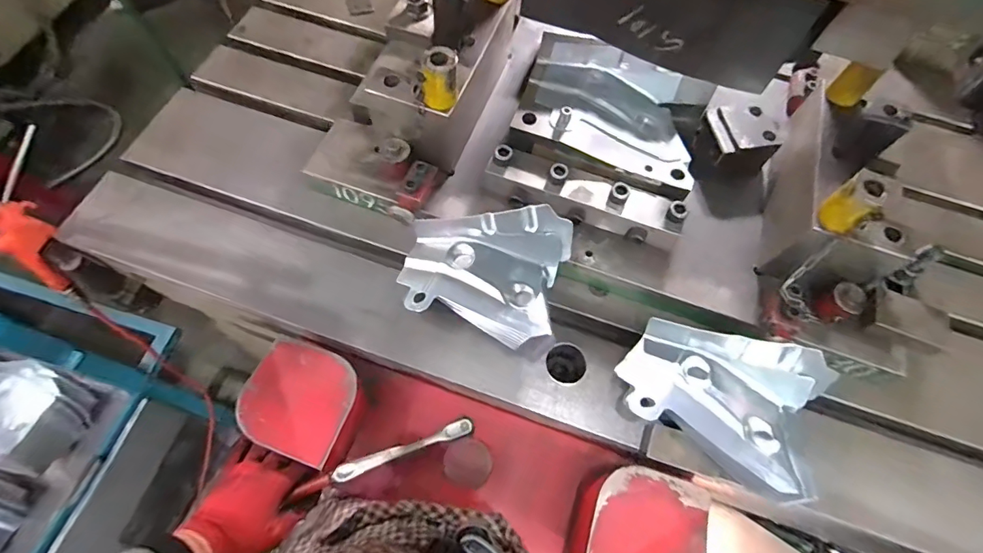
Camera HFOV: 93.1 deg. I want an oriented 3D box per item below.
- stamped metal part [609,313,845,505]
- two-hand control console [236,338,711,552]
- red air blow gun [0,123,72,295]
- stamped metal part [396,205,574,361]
[{"bbox_3d":[0.257,0.134,0.522,0.208,0.066,0.150,25,66,8],"label":"stamped metal part"},{"bbox_3d":[-0.022,0.207,0.538,0.496,0.096,0.131,19,65,4],"label":"two-hand control console"},{"bbox_3d":[-0.583,-0.062,0.580,0.035,0.237,0.073,19,32,5],"label":"red air blow gun"},{"bbox_3d":[-0.010,-0.009,0.578,0.200,0.106,0.151,20,65,6],"label":"stamped metal part"}]

